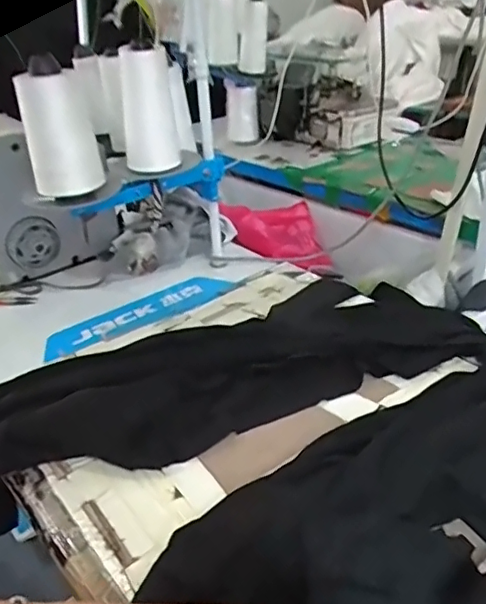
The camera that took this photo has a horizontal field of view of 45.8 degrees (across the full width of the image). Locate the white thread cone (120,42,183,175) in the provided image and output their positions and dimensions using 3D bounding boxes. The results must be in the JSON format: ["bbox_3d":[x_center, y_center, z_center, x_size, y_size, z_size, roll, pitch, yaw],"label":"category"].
[{"bbox_3d":[-0.132,-0.260,0.789,0.078,0.164,0.075,-8,31,-3],"label":"white thread cone"}]

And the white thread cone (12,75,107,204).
[{"bbox_3d":[-0.232,-0.210,0.727,0.086,0.146,0.076,-16,32,-14],"label":"white thread cone"}]

